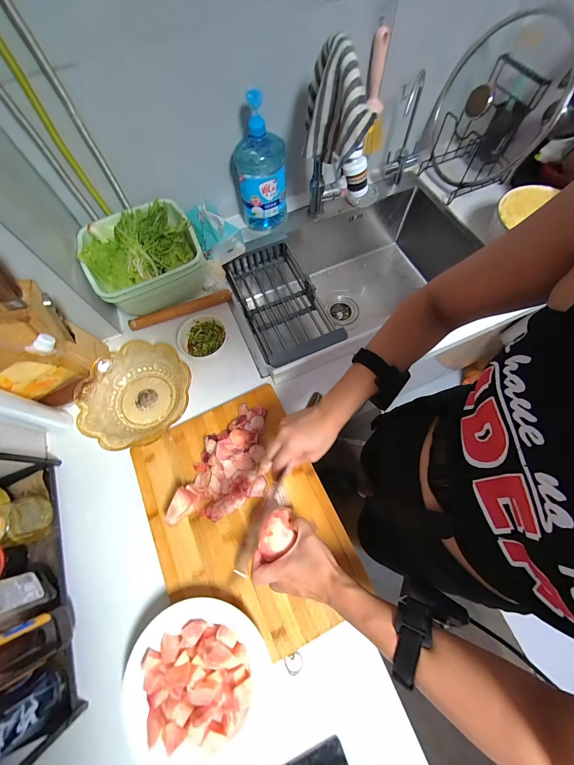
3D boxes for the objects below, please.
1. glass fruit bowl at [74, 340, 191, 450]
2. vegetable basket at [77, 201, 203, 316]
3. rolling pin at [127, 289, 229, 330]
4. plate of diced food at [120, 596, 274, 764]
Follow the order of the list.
[{"bbox_3d":[-0.309,0.025,0.596,0.223,0.058,0.228,-1,69,3],"label":"glass fruit bowl"},{"bbox_3d":[-0.322,-0.288,0.654,0.227,0.152,0.207,-27,70,-8],"label":"vegetable basket"},{"bbox_3d":[-0.257,-0.180,0.690,0.248,0.020,0.028,-20,69,-5],"label":"rolling pin"},{"bbox_3d":[-0.125,0.432,0.403,0.190,0.063,0.207,-1,69,3],"label":"plate of diced food"}]

